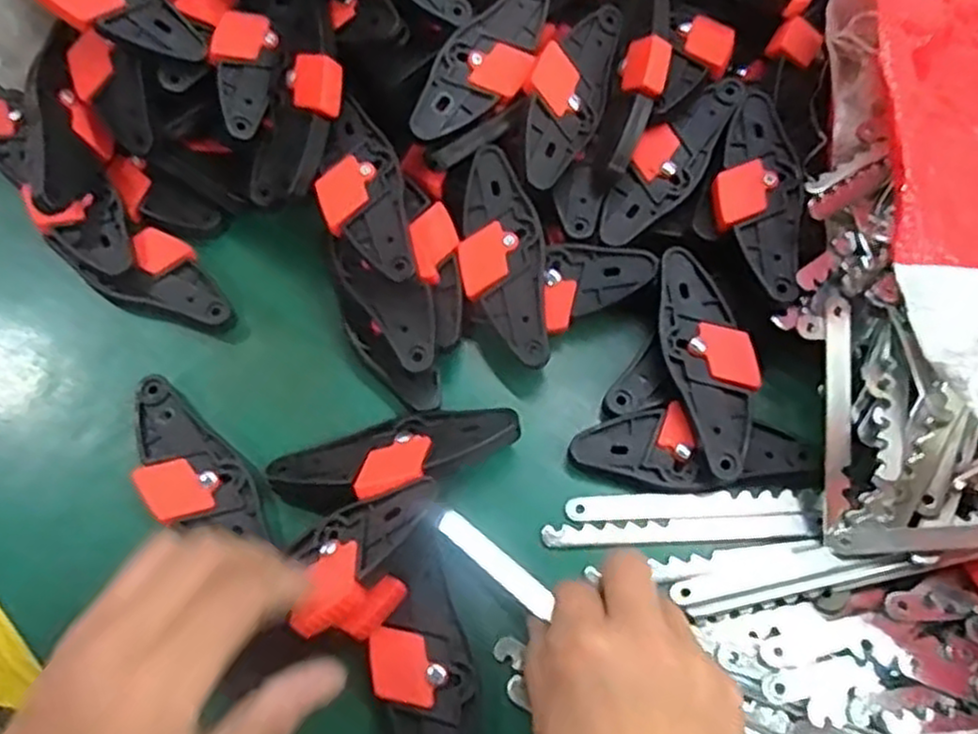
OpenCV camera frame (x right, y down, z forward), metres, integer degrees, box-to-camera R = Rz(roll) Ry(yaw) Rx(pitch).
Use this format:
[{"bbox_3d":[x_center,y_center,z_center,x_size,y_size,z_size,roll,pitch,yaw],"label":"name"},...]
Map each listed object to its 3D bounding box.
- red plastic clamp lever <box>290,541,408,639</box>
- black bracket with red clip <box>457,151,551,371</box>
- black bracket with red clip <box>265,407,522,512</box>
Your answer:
[{"bbox_3d":[-0.066,0.105,0.338,0.038,0.026,0.042,35,70,14],"label":"red plastic clamp lever"},{"bbox_3d":[0.008,-0.061,0.412,0.046,0.012,0.123,-10,79,-5],"label":"black bracket with red clip"},{"bbox_3d":[-0.047,0.051,0.384,0.123,0.022,0.046,-16,50,-7],"label":"black bracket with red clip"}]

